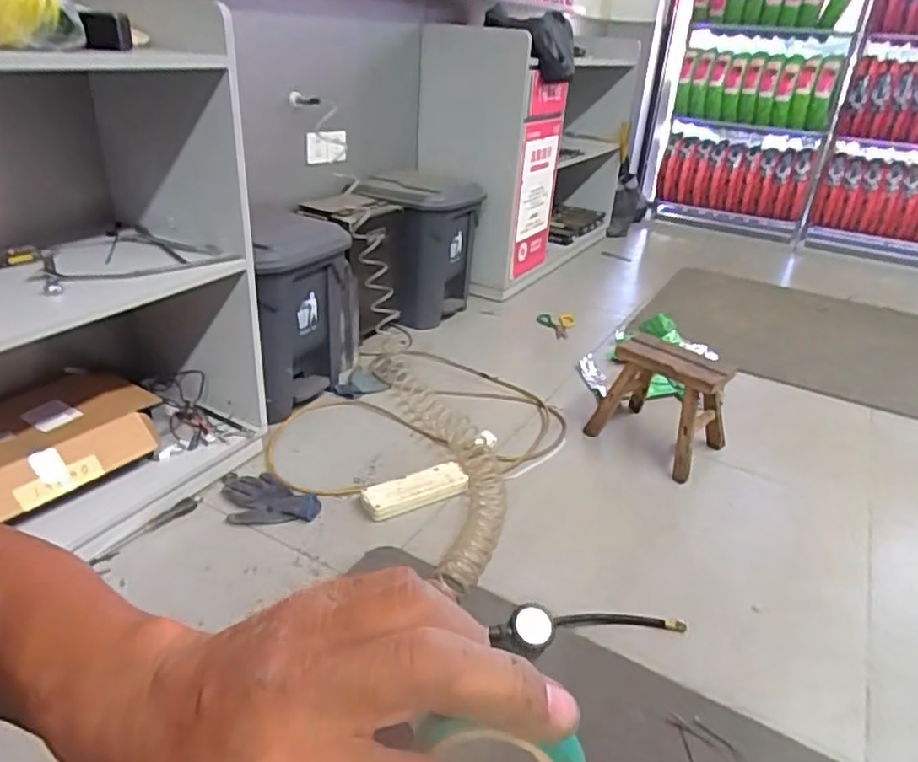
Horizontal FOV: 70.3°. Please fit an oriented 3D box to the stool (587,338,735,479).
[{"bbox_3d":[0.531,0.046,1.650,0.262,0.268,0.279,-22,37,-41],"label":"stool"}]

